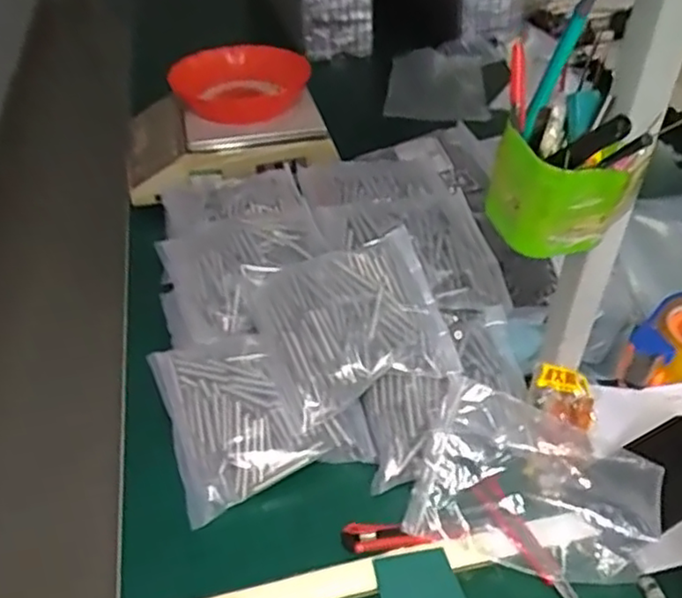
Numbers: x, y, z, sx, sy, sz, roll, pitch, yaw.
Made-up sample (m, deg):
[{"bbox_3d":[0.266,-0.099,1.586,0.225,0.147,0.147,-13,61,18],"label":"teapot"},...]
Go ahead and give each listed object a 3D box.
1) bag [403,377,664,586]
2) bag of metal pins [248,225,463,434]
[{"bbox_3d":[0.170,0.160,0.568,0.195,0.068,0.134,12,45,17],"label":"bag"},{"bbox_3d":[0.011,0.012,0.679,0.193,0.043,0.203,-19,61,-9],"label":"bag of metal pins"}]

